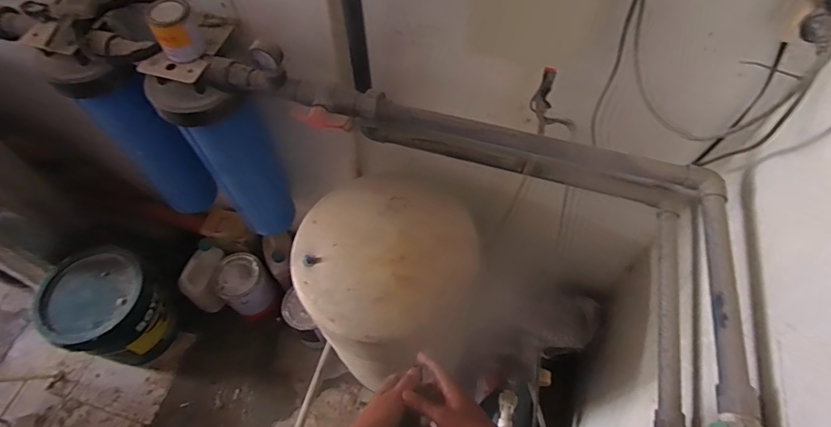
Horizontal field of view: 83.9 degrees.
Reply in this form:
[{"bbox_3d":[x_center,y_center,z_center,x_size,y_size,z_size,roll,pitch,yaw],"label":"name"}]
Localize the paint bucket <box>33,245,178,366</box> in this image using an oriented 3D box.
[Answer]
[{"bbox_3d":[-0.950,0.310,1.470,0.266,0.328,0.287,-1,58,1],"label":"paint bucket"}]

